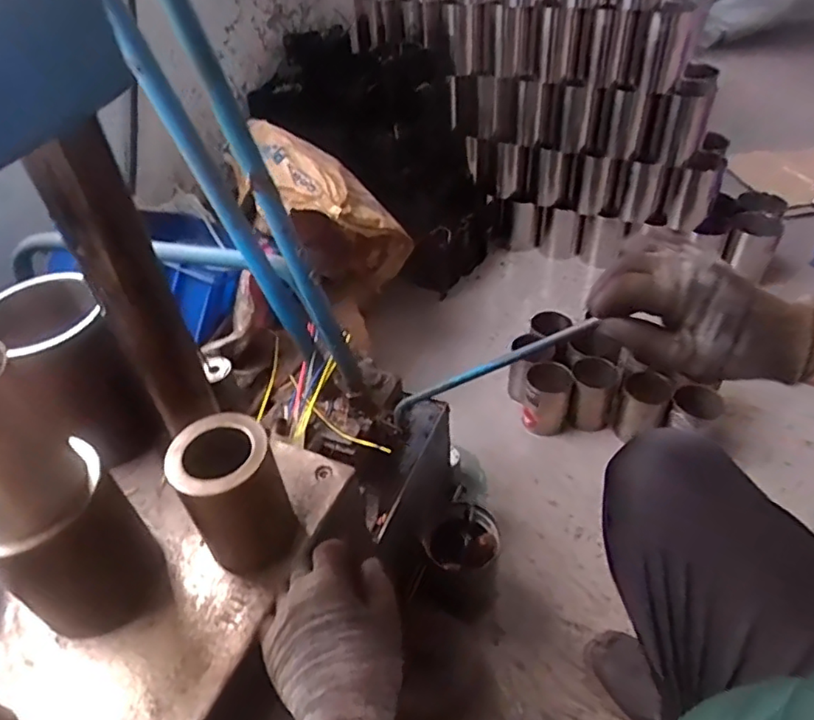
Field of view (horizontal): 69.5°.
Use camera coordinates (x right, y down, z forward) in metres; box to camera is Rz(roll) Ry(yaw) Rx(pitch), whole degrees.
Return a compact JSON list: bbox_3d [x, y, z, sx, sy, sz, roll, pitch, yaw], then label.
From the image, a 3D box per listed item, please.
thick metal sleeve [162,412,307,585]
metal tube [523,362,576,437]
[{"bbox_3d":[-0.158,0.133,0.554,0.091,0.136,0.093,-3,43,3],"label":"thick metal sleeve"},{"bbox_3d":[0.286,0.085,1.199,0.091,0.131,0.077,8,45,15],"label":"metal tube"}]

